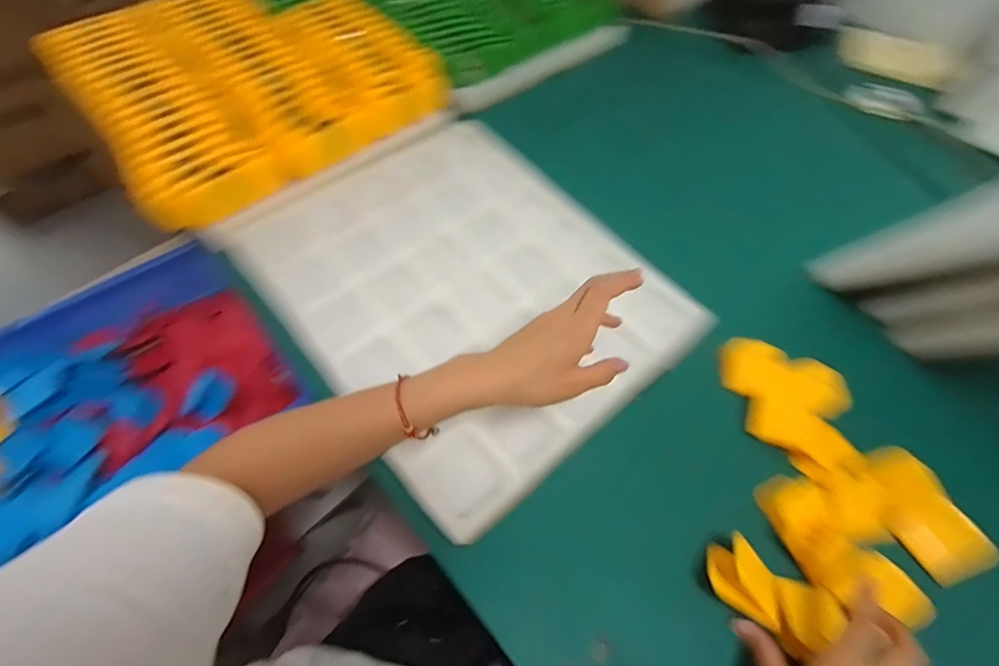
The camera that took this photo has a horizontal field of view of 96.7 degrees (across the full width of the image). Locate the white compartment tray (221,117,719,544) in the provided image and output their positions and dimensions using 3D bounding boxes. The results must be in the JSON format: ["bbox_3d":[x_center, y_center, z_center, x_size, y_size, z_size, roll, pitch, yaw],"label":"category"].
[{"bbox_3d":[-0.031,-0.061,0.507,0.370,0.033,0.424,-36,68,-21],"label":"white compartment tray"}]

